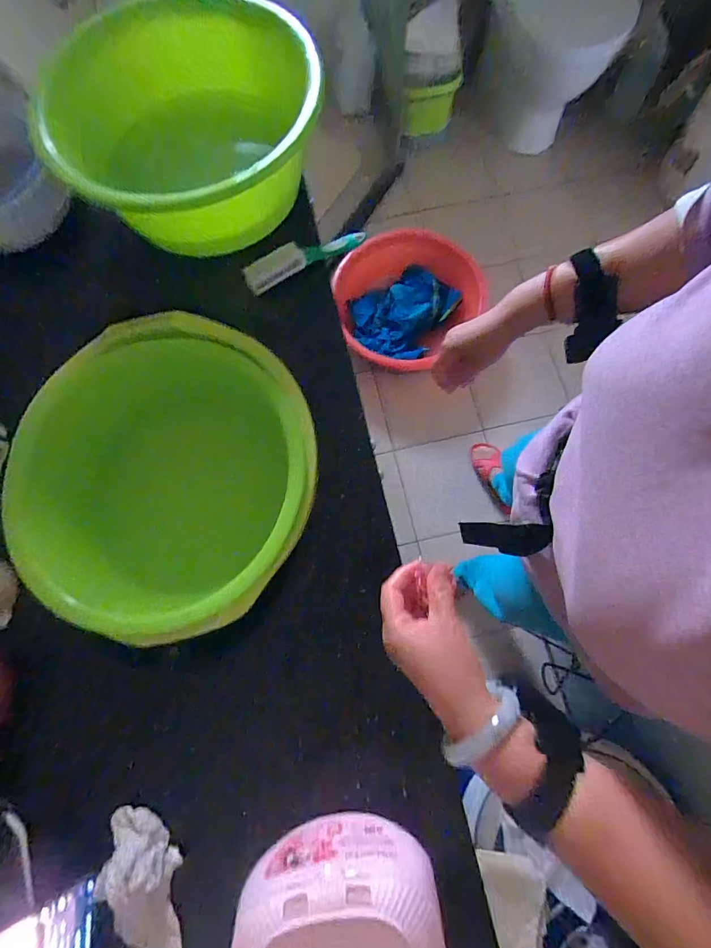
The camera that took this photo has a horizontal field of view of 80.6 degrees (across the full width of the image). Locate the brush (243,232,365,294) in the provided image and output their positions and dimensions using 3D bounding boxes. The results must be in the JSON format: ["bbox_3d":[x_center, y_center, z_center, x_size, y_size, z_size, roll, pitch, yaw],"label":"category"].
[{"bbox_3d":[-0.072,-0.315,0.608,0.183,0.044,0.030,-22,76,-4],"label":"brush"}]

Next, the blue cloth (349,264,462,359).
[{"bbox_3d":[0.184,-0.558,1.476,0.412,0.119,0.323,-34,77,-7],"label":"blue cloth"}]

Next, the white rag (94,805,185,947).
[{"bbox_3d":[-0.215,0.420,0.413,0.081,0.051,0.153,-4,75,1],"label":"white rag"}]

